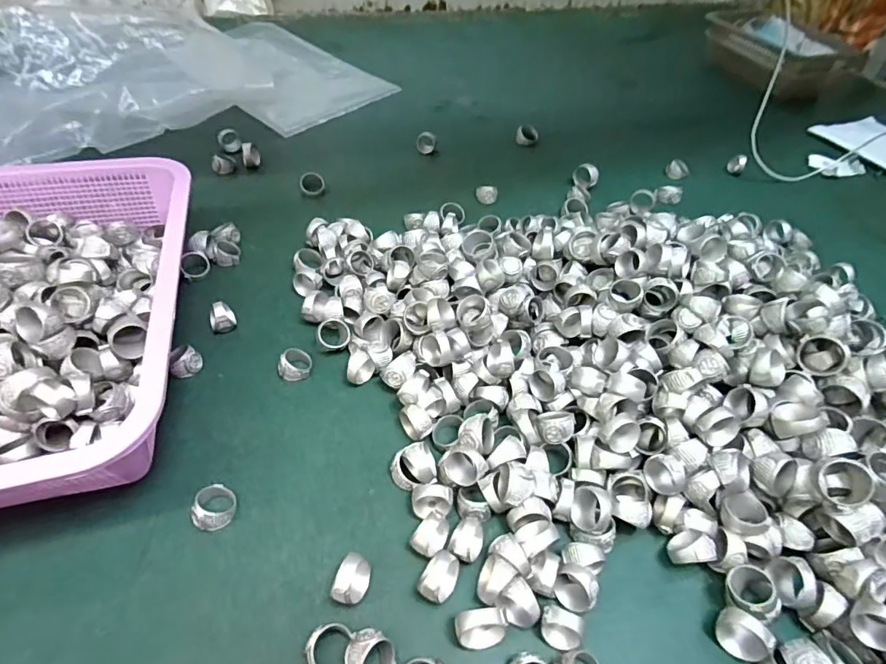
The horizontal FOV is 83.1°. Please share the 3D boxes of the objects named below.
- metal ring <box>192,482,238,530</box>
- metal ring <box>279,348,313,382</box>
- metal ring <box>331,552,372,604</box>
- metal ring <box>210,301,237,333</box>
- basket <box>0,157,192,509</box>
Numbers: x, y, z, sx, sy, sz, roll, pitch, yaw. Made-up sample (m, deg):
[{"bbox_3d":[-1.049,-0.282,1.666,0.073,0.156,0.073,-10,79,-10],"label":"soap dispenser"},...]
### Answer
[{"bbox_3d":[-0.140,0.108,0.307,0.024,0.018,0.027,32,52,21],"label":"metal ring"},{"bbox_3d":[-0.114,0.025,0.387,0.022,0.019,0.021,3,48,-3],"label":"metal ring"},{"bbox_3d":[-0.051,0.139,0.279,0.015,0.022,0.027,18,49,10],"label":"metal ring"},{"bbox_3d":[-0.181,-0.011,0.410,0.020,0.024,0.018,-19,53,-22],"label":"metal ring"},{"bbox_3d":[-0.297,-0.012,0.359,0.222,0.083,0.294,-8,49,-13],"label":"basket"}]

